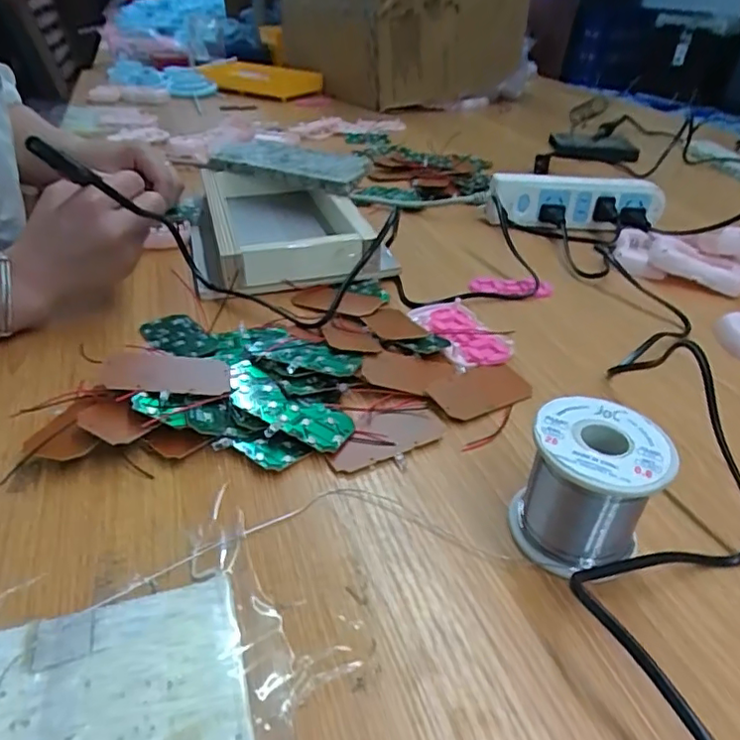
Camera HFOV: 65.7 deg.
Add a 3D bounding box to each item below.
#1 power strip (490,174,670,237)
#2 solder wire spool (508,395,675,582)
[{"bbox_3d":[0.232,-0.190,0.645,0.193,0.045,0.040,2,35,1],"label":"power strip"},{"bbox_3d":[0.105,0.057,0.280,0.059,0.064,0.061,23,39,23],"label":"solder wire spool"}]

